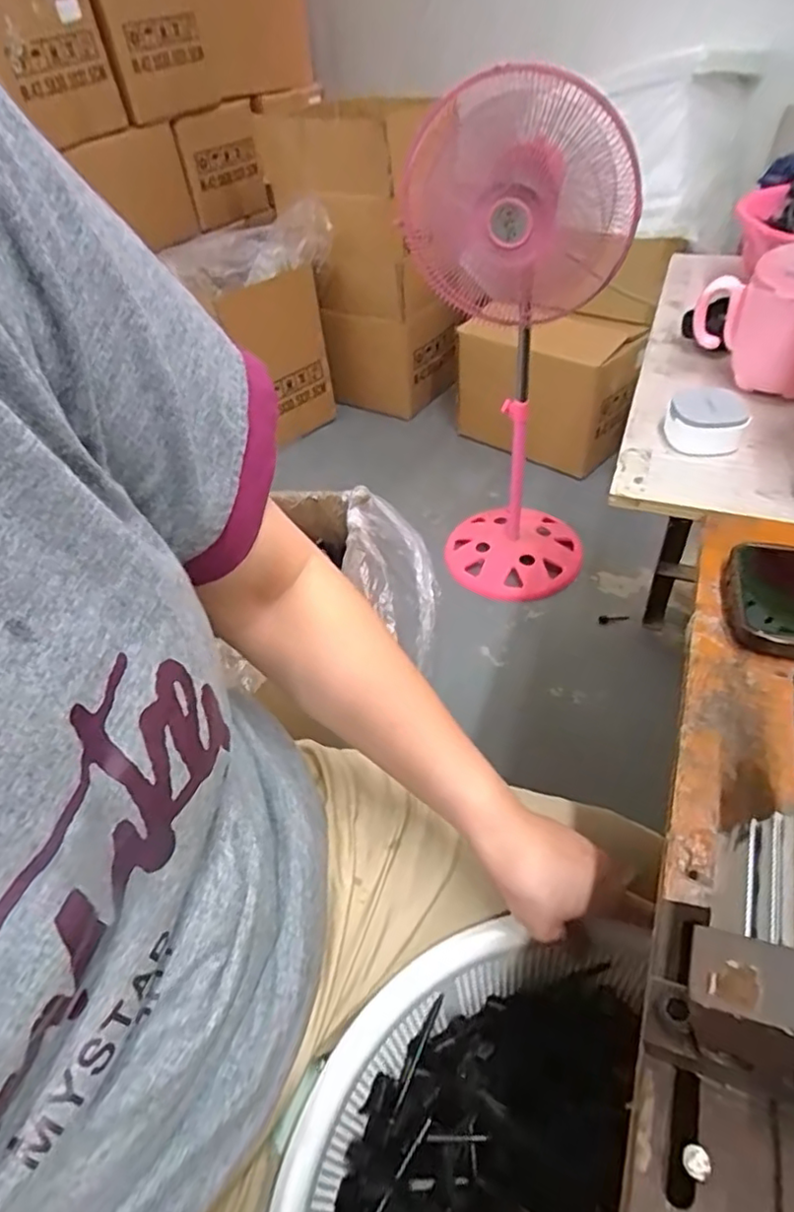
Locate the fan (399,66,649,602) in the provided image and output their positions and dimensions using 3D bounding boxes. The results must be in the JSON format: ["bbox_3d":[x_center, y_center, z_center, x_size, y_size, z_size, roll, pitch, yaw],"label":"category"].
[{"bbox_3d":[0.201,-0.403,1.144,0.334,0.839,0.257,4,47,11],"label":"fan"}]

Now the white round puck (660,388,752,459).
[{"bbox_3d":[0.233,-0.140,0.477,0.055,0.035,0.050,-3,46,4],"label":"white round puck"}]

